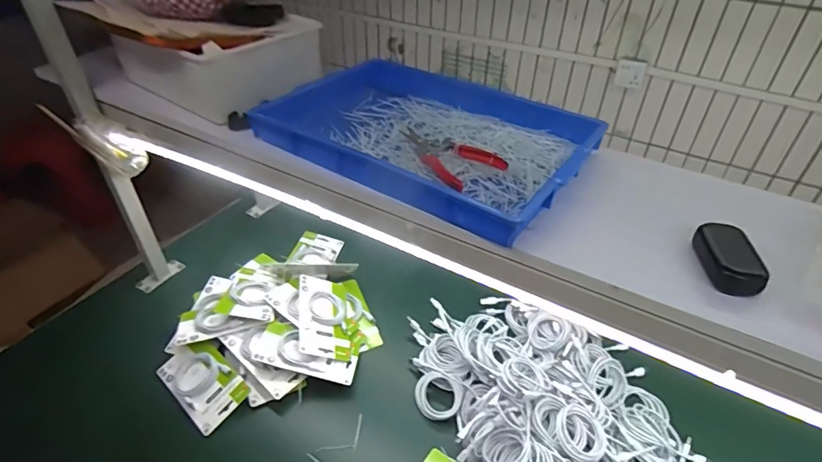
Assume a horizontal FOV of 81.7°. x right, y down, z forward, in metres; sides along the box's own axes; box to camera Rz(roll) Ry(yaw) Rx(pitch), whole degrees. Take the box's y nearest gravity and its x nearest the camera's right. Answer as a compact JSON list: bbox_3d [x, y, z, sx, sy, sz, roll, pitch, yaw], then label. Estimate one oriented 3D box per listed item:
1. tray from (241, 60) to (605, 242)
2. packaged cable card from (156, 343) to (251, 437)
[{"bbox_3d":[0.027,-0.145,0.669,0.410,0.040,0.296,25,45,25],"label":"tray"},{"bbox_3d":[-0.381,0.274,0.867,0.174,0.020,0.101,34,69,28],"label":"packaged cable card"}]

